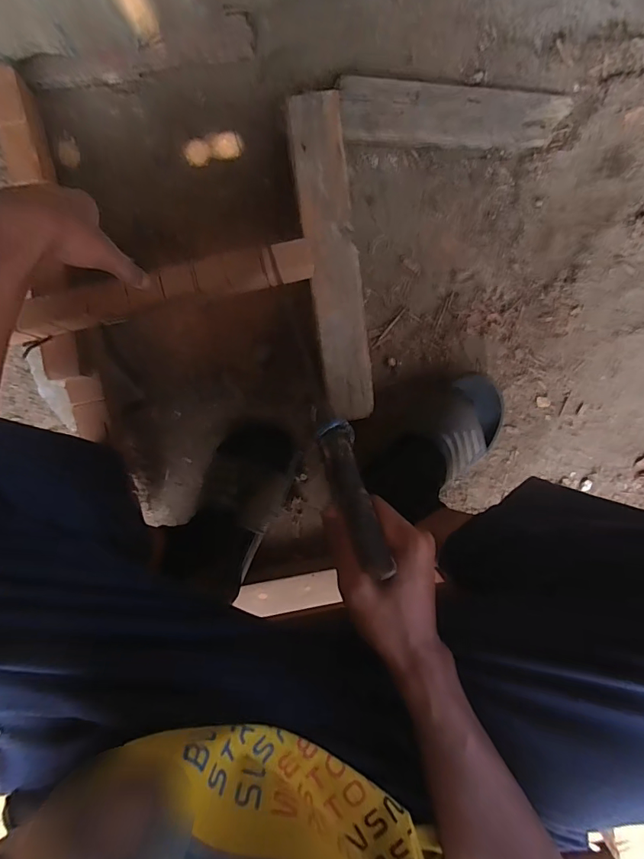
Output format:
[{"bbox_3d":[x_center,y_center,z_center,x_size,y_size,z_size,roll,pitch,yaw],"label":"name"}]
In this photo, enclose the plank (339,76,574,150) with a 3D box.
[{"bbox_3d":[0.170,-0.397,0.568,0.291,0.024,0.072,1,96,-3],"label":"plank"}]

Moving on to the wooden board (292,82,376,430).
[{"bbox_3d":[0.014,-0.179,0.483,0.054,0.020,0.332,-8,97,-4],"label":"wooden board"}]

